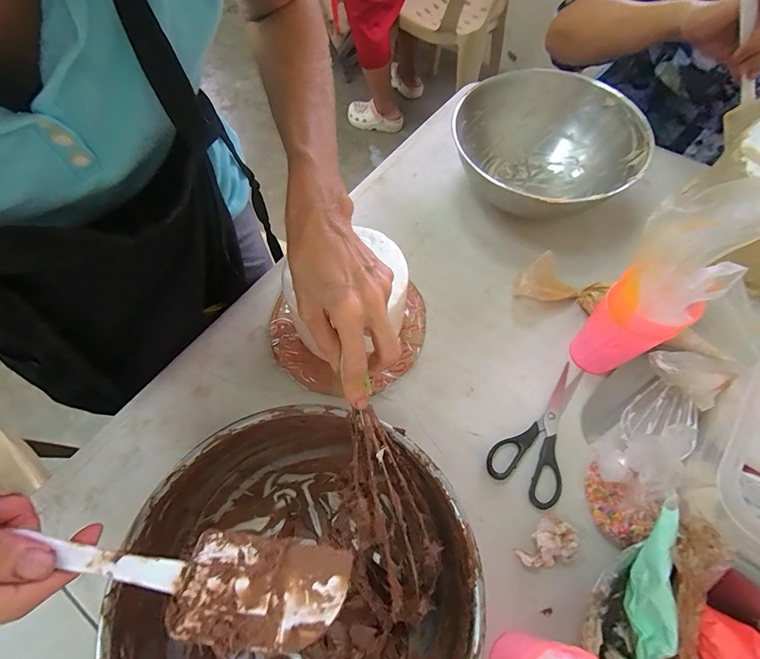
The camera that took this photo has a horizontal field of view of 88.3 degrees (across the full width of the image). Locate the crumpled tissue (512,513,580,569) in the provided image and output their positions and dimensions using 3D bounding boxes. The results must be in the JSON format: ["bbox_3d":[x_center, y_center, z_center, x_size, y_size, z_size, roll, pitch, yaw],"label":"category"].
[{"bbox_3d":[0.152,0.197,0.357,0.051,0.028,0.036,-23,66,-12],"label":"crumpled tissue"}]

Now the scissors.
[{"bbox_3d":[0.180,0.103,0.418,0.072,0.007,0.159,33,67,14],"label":"scissors"}]

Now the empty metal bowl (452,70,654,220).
[{"bbox_3d":[0.223,-0.241,0.548,0.257,0.104,0.230,-34,69,-16],"label":"empty metal bowl"}]

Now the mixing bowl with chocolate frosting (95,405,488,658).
[{"bbox_3d":[-0.057,0.199,0.312,0.246,0.105,0.245,0,63,-1],"label":"mixing bowl with chocolate frosting"}]

